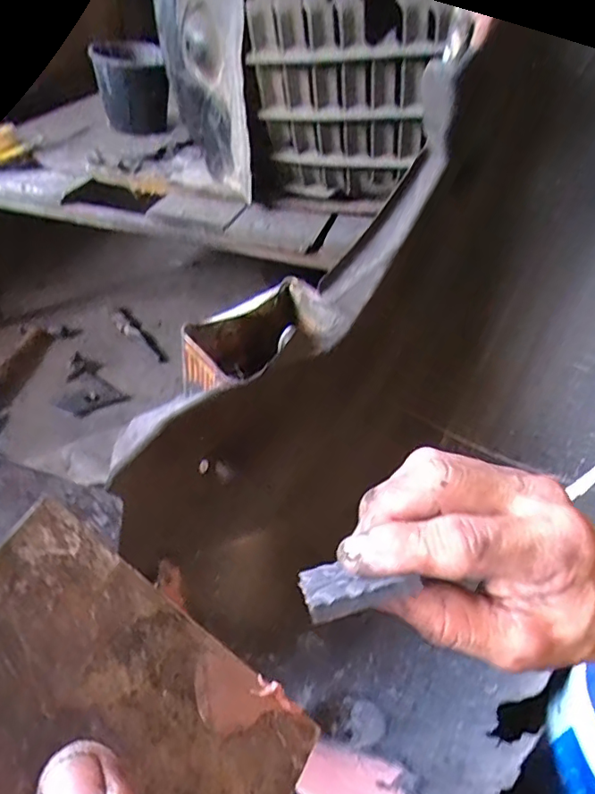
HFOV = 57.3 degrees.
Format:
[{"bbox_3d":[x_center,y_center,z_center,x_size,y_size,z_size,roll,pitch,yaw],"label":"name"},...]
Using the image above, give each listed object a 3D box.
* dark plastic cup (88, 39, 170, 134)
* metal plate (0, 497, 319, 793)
[{"bbox_3d":[-0.265,-0.489,0.865,0.104,0.112,0.125,-10,45,-16],"label":"dark plastic cup"},{"bbox_3d":[-0.051,0.093,0.149,0.114,0.004,0.086,44,32,-6],"label":"metal plate"}]

